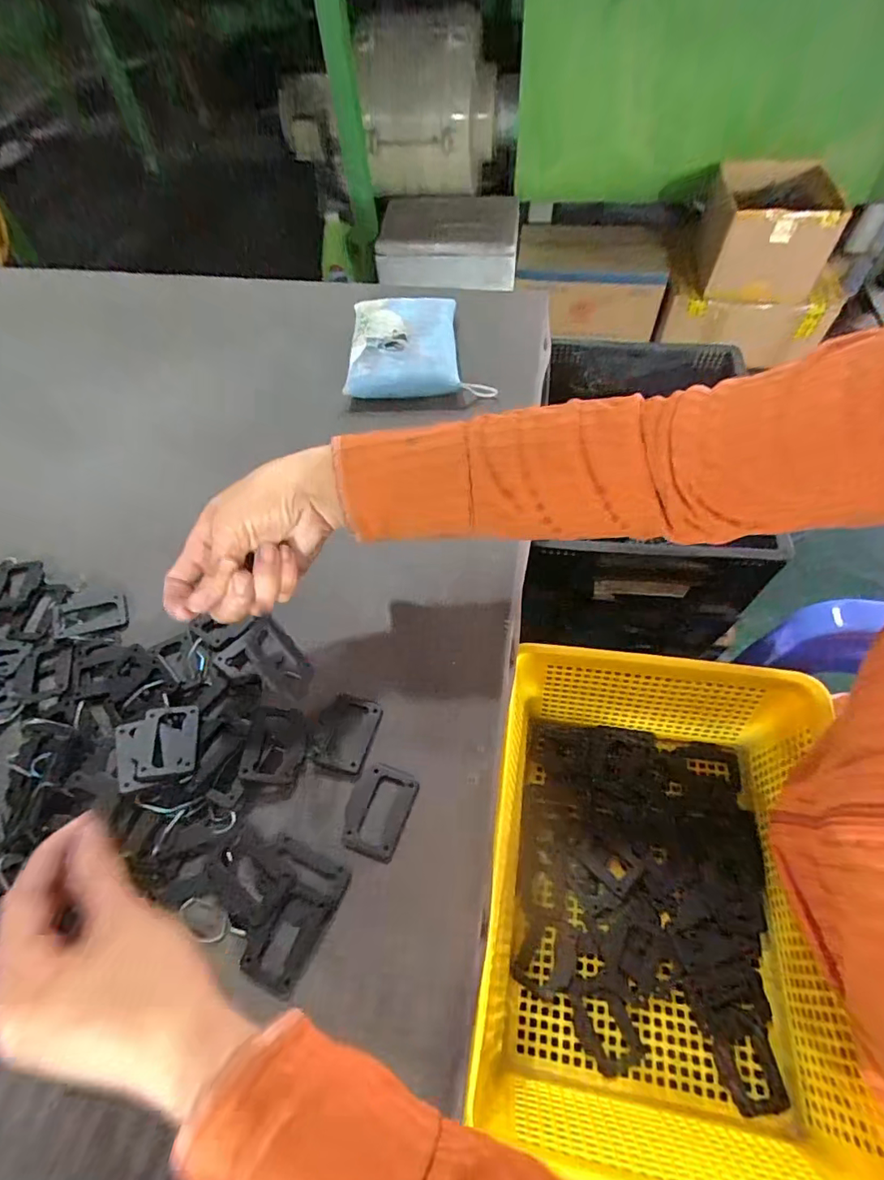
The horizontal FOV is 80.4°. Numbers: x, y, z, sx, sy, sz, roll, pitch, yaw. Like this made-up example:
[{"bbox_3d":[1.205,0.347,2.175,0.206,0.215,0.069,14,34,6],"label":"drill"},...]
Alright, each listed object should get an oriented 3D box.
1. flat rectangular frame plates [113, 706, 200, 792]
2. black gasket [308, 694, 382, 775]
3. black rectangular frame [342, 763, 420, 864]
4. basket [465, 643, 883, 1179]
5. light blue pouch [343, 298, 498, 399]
[{"bbox_3d":[-0.183,0.100,0.335,0.047,0.006,0.052,-6,47,-16],"label":"flat rectangular frame plates"},{"bbox_3d":[-0.066,0.096,0.355,0.038,0.009,0.050,13,59,11],"label":"black gasket"},{"bbox_3d":[-0.041,0.139,0.332,0.039,0.004,0.053,17,60,13],"label":"black rectangular frame"},{"bbox_3d":[0.150,0.194,0.373,0.226,0.104,0.284,10,59,10],"label":"basket"},{"bbox_3d":[-0.028,-0.270,0.574,0.142,0.025,0.154,-4,57,1],"label":"light blue pouch"}]

